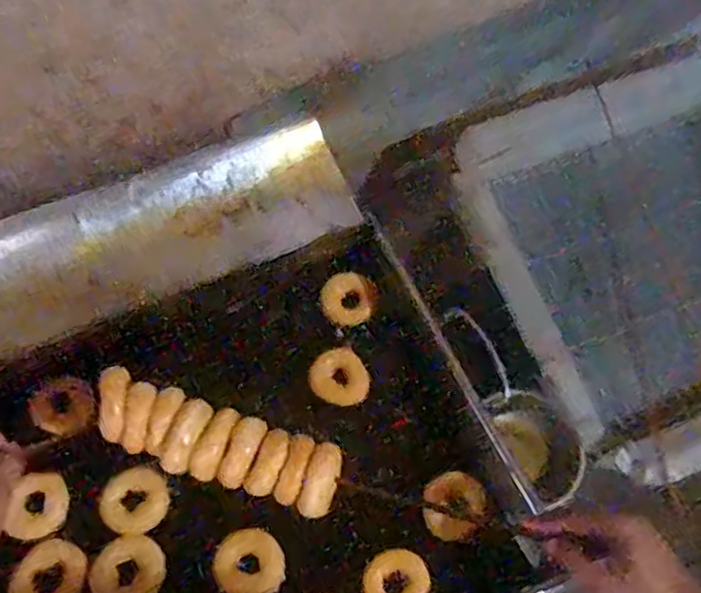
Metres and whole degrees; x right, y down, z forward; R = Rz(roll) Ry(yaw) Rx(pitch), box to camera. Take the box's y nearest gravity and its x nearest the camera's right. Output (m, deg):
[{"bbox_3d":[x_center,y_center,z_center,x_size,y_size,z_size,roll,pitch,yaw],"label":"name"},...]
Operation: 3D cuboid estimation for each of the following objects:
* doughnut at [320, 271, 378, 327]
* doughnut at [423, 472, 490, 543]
[{"bbox_3d":[-0.001,0.002,0.883,0.072,0.024,0.066,1,65,-2],"label":"doughnut"},{"bbox_3d":[0.118,0.235,0.753,0.066,0.029,0.072,1,65,-2],"label":"doughnut"}]

